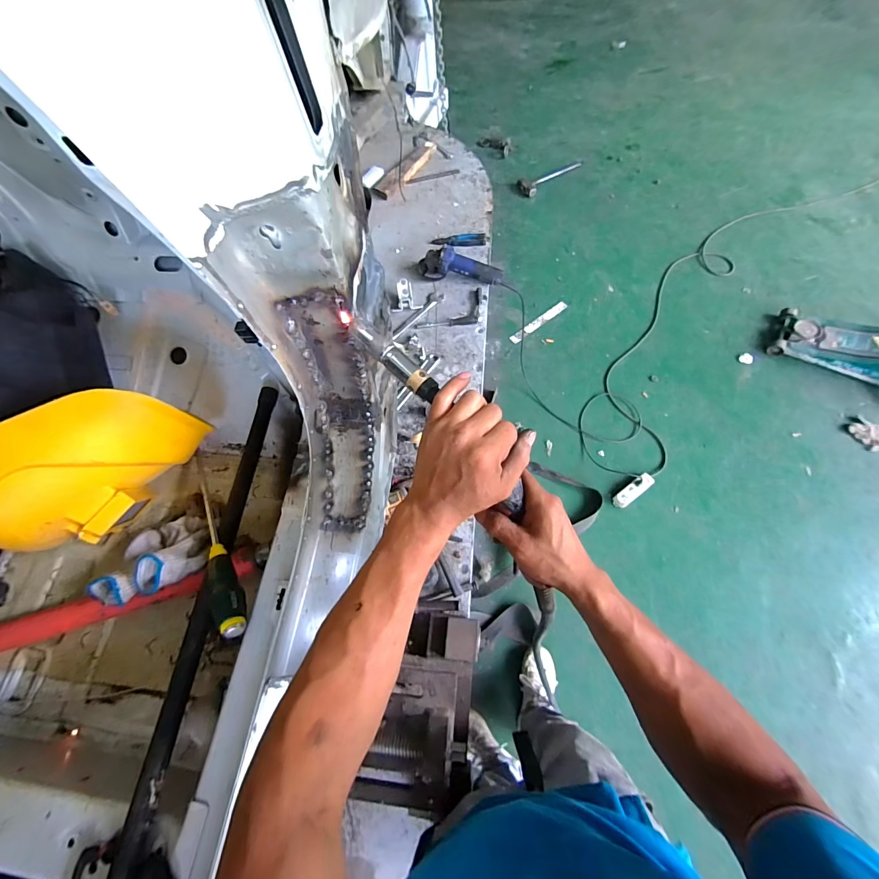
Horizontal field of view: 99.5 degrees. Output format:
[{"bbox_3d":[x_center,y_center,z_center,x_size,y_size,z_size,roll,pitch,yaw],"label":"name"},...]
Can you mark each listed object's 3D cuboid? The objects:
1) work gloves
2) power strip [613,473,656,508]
[{"bbox_3d":[-0.427,0.171,0.531,0.158,0.068,0.104,-19,65,-4],"label":"work gloves"},{"bbox_3d":[0.757,0.200,1.452,0.184,0.039,0.058,-33,67,-11],"label":"power strip"}]

